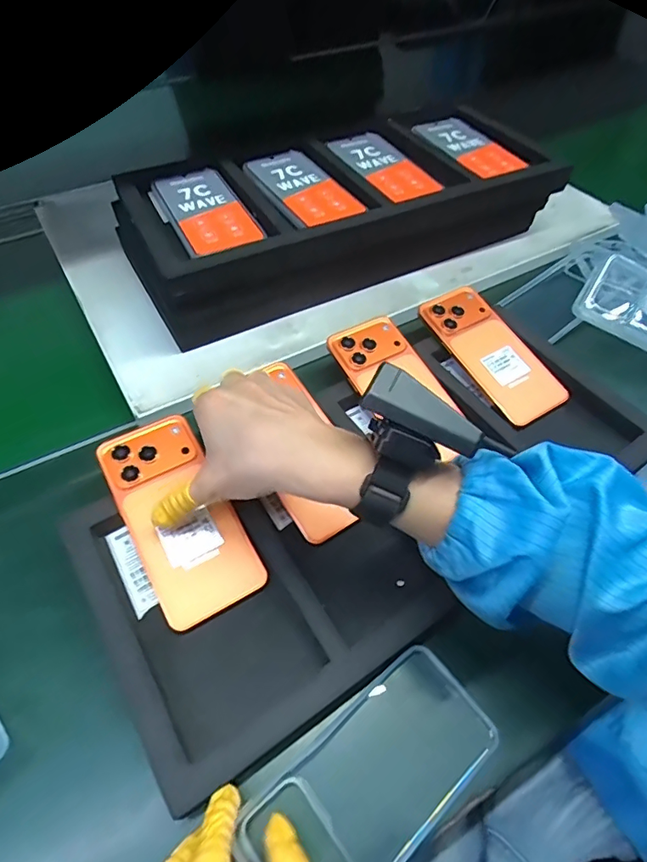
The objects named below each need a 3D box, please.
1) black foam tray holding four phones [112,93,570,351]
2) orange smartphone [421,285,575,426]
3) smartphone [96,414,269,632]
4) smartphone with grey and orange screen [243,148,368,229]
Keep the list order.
[{"bbox_3d":[0.024,-0.261,0.597,0.495,0.093,0.215,-19,54,-14],"label":"black foam tray holding four phones"},{"bbox_3d":[0.173,-0.082,0.509,0.078,0.010,0.163,-27,69,-20],"label":"orange smartphone"},{"bbox_3d":[-0.113,0.063,0.386,0.076,0.005,0.163,-27,69,-20],"label":"smartphone"},{"bbox_3d":[-0.026,-0.277,0.563,0.083,0.009,0.162,-26,56,-19],"label":"smartphone with grey and orange screen"}]

